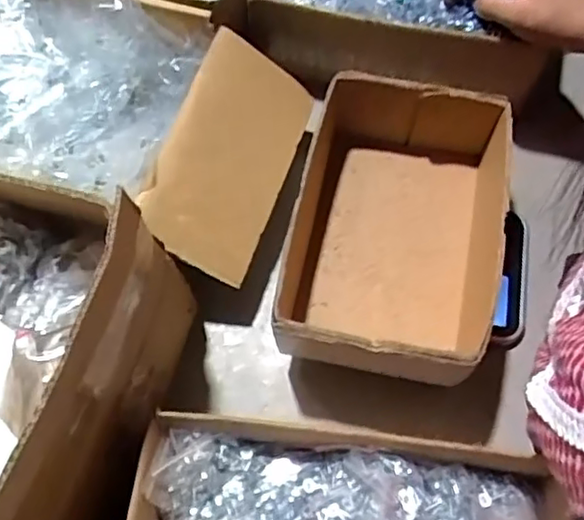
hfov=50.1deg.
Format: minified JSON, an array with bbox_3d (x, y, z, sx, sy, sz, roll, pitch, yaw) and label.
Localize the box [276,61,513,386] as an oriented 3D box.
[{"bbox_3d":[0.093,-0.024,0.561,0.183,0.091,0.237,12,68,7],"label":"box"}]

